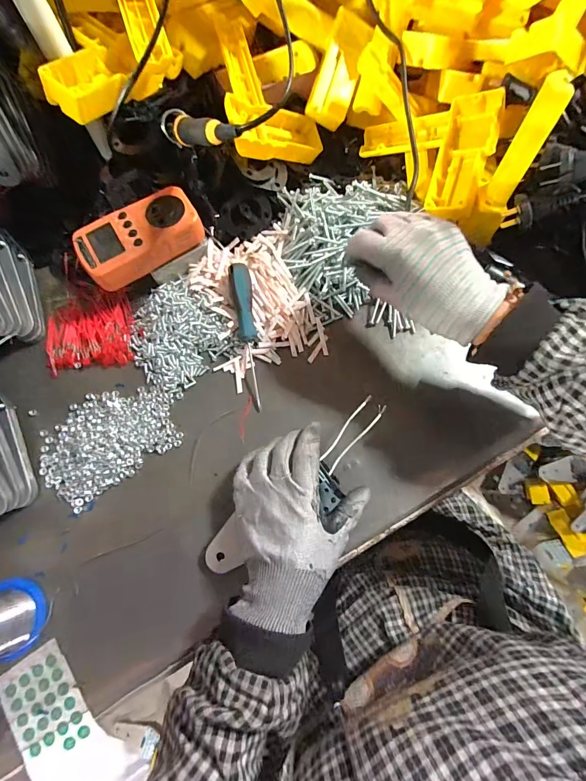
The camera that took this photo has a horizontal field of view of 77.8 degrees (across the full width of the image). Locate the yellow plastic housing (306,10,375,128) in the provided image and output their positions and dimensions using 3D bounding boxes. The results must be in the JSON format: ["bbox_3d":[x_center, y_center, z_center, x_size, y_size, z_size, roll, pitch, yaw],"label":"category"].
[{"bbox_3d":[0.052,-0.357,0.406,0.043,0.029,0.106,21,103,6],"label":"yellow plastic housing"}]

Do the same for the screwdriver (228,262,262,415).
[{"bbox_3d":[-0.048,-0.059,0.391,0.021,0.016,0.153,-9,92,-1],"label":"screwdriver"}]

